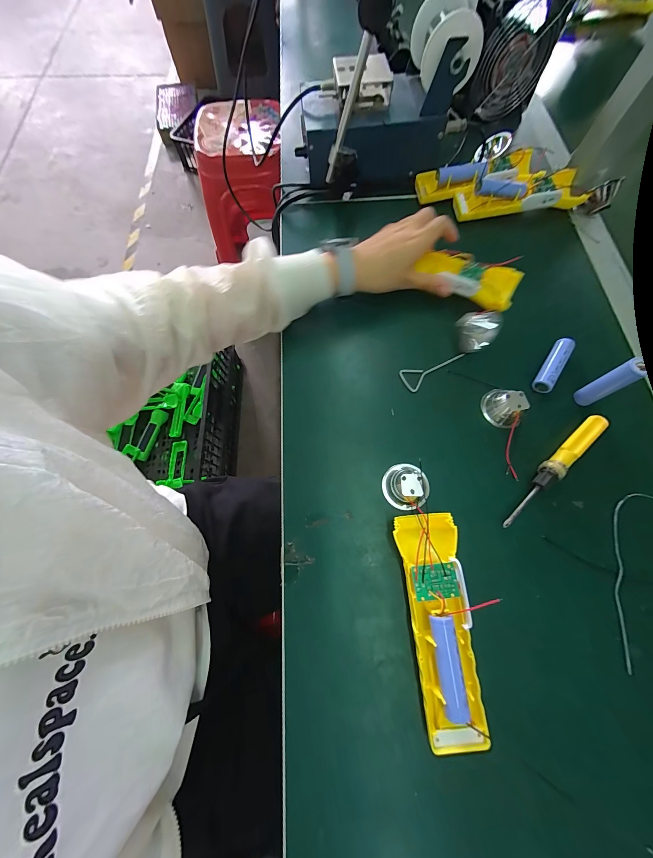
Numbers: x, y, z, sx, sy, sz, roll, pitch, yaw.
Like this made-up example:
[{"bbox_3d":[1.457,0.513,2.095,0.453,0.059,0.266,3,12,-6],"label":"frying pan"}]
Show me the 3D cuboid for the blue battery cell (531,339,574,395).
[{"bbox_3d":[0.244,-0.069,0.317,0.019,0.018,0.067,36,75,12],"label":"blue battery cell"}]

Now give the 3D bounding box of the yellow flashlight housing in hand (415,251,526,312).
[{"bbox_3d":[0.166,-0.177,0.341,0.115,0.019,0.051,22,72,0],"label":"yellow flashlight housing in hand"}]

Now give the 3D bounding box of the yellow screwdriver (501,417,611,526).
[{"bbox_3d":[0.216,0.039,0.281,0.149,0.015,0.019,-39,74,-12],"label":"yellow screwdriver"}]

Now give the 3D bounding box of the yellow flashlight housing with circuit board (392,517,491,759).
[{"bbox_3d":[0.091,0.153,0.236,0.047,0.031,0.161,-6,71,-1],"label":"yellow flashlight housing with circuit board"}]

